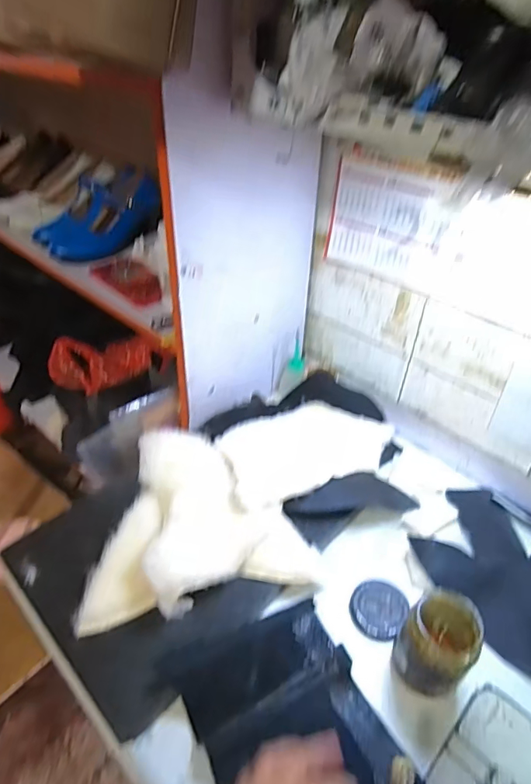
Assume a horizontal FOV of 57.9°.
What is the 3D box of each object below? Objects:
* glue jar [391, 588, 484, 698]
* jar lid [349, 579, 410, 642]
[{"bbox_3d":[0.161,0.242,0.456,0.067,0.094,0.064,2,38,-2],"label":"glue jar"},{"bbox_3d":[0.124,0.238,0.530,0.058,0.015,0.058,2,38,-2],"label":"jar lid"}]

